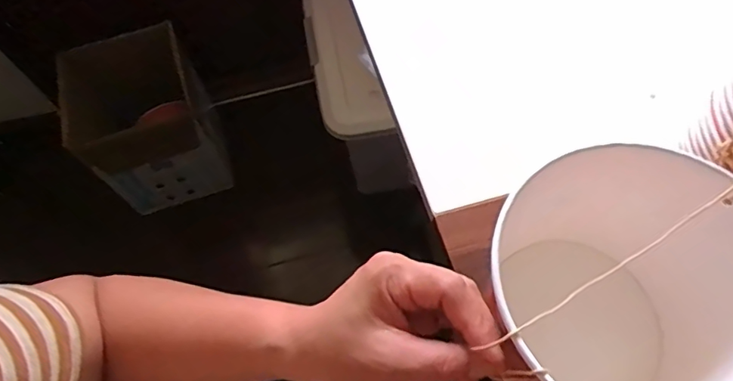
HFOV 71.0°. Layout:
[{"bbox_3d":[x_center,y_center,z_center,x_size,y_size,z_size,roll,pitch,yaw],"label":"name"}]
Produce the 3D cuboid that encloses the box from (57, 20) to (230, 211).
[{"bbox_3d":[-0.474,-0.138,1.128,0.263,0.340,0.231,-22,65,-7],"label":"box"}]

